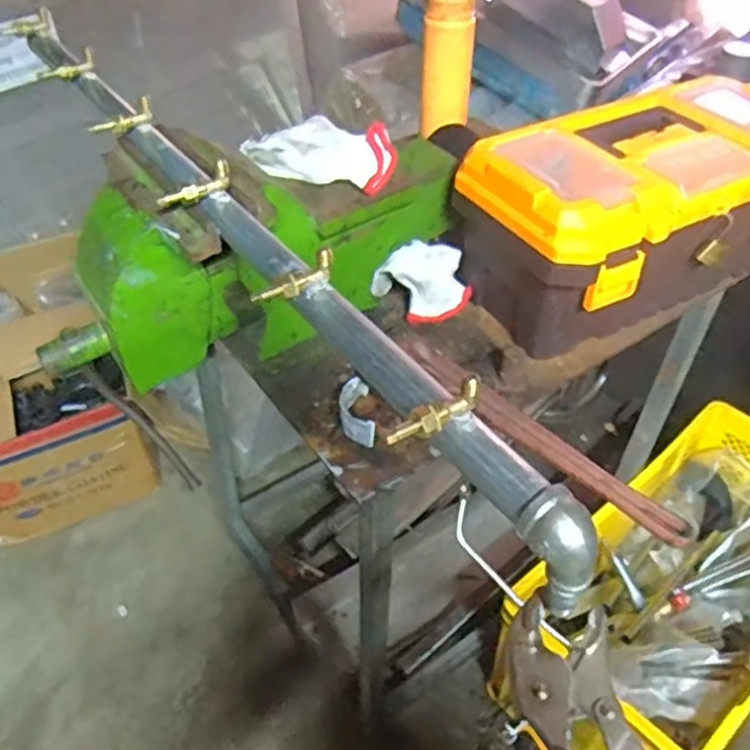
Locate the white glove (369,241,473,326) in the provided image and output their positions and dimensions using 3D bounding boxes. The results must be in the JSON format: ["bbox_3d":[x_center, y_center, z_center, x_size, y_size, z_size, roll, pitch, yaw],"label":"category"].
[{"bbox_3d":[0.055,-0.112,0.863,0.118,0.094,0.030,-14,20,-23],"label":"white glove"}]

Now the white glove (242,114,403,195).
[{"bbox_3d":[-0.063,-0.249,0.784,0.176,0.033,0.087,17,47,16],"label":"white glove"}]

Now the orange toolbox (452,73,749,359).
[{"bbox_3d":[0.312,-0.189,0.862,0.411,0.211,0.210,-23,50,-22],"label":"orange toolbox"}]

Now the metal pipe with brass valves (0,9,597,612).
[{"bbox_3d":[-0.139,-0.138,0.604,0.055,0.083,0.834,-23,48,-29],"label":"metal pipe with brass valves"}]

